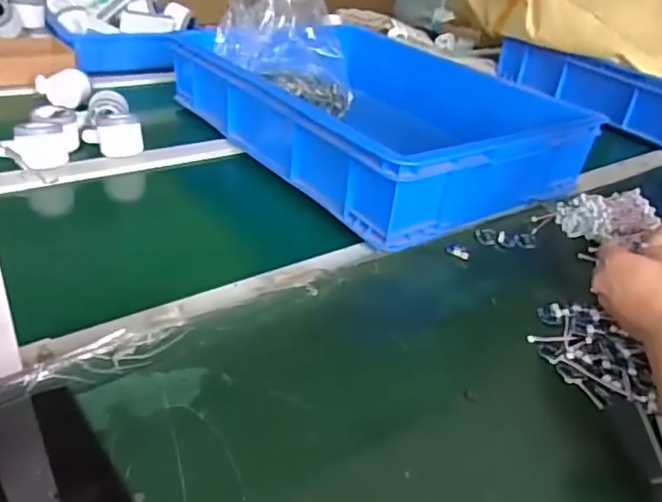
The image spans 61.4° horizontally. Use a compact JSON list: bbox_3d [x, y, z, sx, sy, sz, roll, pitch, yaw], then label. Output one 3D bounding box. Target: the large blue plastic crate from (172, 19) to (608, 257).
[{"bbox_3d":[0.044,-0.230,0.888,0.400,0.125,0.592,-16,40,-33],"label":"large blue plastic crate"}]

